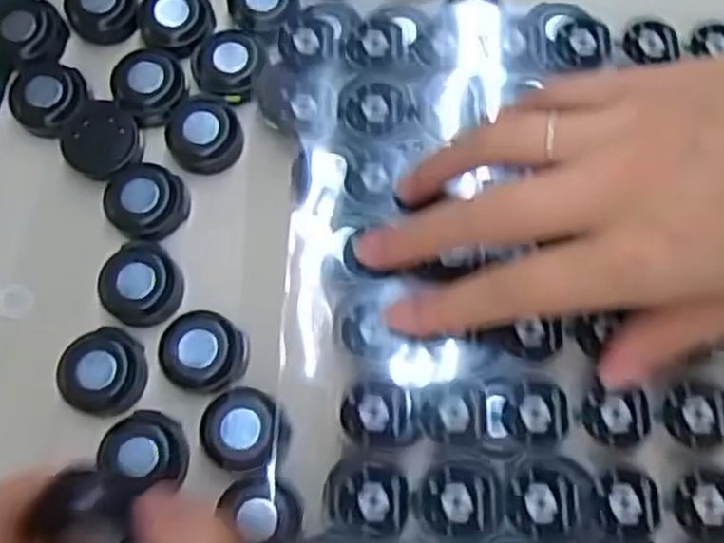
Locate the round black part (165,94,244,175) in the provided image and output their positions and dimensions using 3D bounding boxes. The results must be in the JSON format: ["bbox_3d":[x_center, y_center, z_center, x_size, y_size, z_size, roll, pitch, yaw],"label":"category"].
[{"bbox_3d":[-0.063,-0.055,0.281,0.029,0.010,0.030,0,73,1],"label":"round black part"}]

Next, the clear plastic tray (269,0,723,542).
[{"bbox_3d":[0.073,0.017,0.253,0.200,0.007,0.260,-4,73,0],"label":"clear plastic tray"}]

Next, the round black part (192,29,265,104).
[{"bbox_3d":[-0.056,-0.083,0.289,0.029,0.009,0.030,0,73,1],"label":"round black part"}]

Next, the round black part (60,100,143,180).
[{"bbox_3d":[-0.101,-0.050,0.279,0.029,0.006,0.029,0,73,1],"label":"round black part"}]

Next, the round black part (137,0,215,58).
[{"bbox_3d":[-0.079,-0.104,0.296,0.032,0.010,0.027,14,74,5],"label":"round black part"}]

